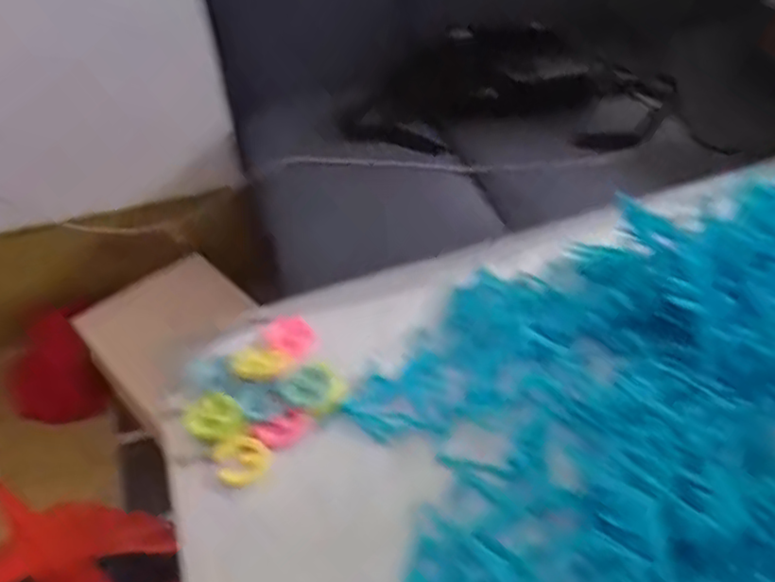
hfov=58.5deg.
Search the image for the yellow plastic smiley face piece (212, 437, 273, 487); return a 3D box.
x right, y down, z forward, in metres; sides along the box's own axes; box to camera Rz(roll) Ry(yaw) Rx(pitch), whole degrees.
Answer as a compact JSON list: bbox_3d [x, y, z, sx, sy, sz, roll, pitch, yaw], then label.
[{"bbox_3d":[-0.081,0.094,0.387,0.029,0.005,0.028,-19,45,-14],"label":"yellow plastic smiley face piece"}]

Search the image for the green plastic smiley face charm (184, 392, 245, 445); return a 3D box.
[{"bbox_3d":[-0.101,0.074,0.403,0.029,0.011,0.033,-33,49,-28],"label":"green plastic smiley face charm"}]

